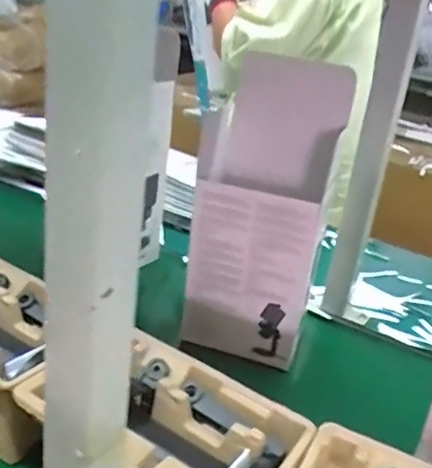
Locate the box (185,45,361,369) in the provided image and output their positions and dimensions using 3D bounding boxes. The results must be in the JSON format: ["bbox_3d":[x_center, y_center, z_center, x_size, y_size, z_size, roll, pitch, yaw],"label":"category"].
[{"bbox_3d":[0.058,-0.014,0.708,0.166,0.336,0.110,8,23,9],"label":"box"}]

